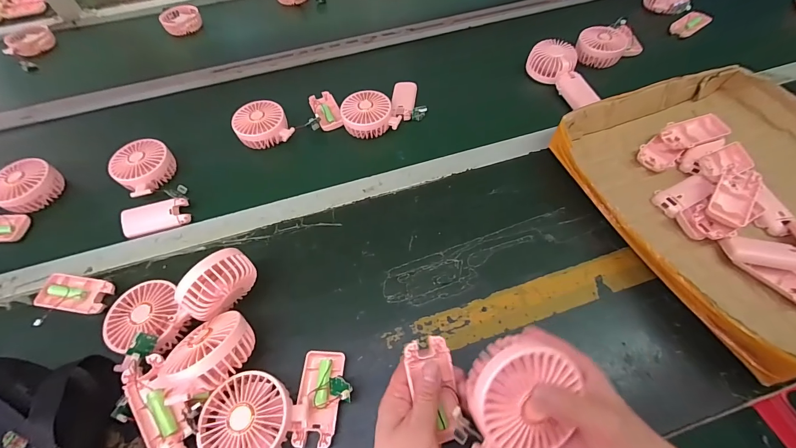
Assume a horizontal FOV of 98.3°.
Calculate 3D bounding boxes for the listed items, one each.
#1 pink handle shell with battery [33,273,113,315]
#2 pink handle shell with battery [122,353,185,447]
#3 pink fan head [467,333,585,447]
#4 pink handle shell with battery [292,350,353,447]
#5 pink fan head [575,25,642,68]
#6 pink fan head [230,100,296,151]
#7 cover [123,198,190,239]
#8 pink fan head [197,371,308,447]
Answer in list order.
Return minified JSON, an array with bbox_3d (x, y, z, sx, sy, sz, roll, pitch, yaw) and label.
[{"bbox_3d":[-0.437,0.096,0.468,0.092,0.025,0.048,6,59,7],"label":"pink handle shell with battery"},{"bbox_3d":[-0.259,0.194,0.367,0.040,0.026,0.095,-29,63,-14],"label":"pink handle shell with battery"},{"bbox_3d":[0.091,0.140,0.282,0.086,0.039,0.101,44,89,-7],"label":"pink fan head"},{"bbox_3d":[-0.081,0.189,0.377,0.058,0.031,0.095,0,58,3],"label":"pink handle shell with battery"},{"bbox_3d":[0.418,-0.357,0.686,0.125,0.051,0.080,-15,58,-6],"label":"pink fan head"},{"bbox_3d":[-0.238,-0.172,0.602,0.086,0.040,0.085,-31,61,-15],"label":"pink fan head"},{"bbox_3d":[-0.370,-0.010,0.528,0.093,0.014,0.044,-17,94,-3],"label":"cover"},{"bbox_3d":[-0.153,0.204,0.361,0.088,0.045,0.085,-1,58,2],"label":"pink fan head"}]

